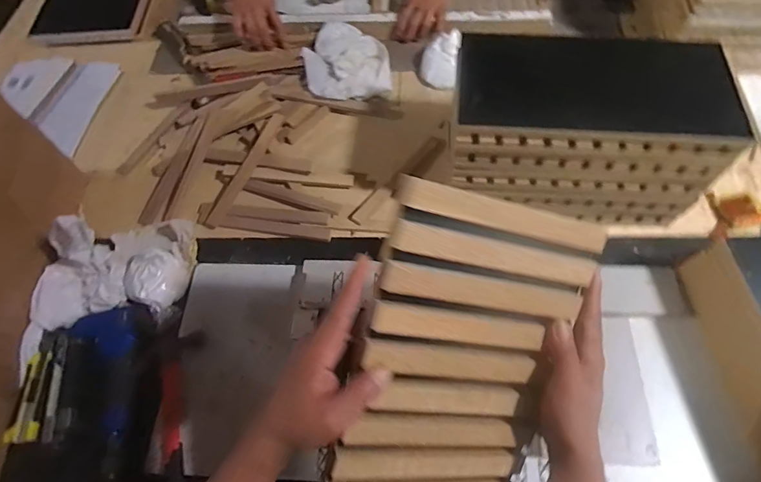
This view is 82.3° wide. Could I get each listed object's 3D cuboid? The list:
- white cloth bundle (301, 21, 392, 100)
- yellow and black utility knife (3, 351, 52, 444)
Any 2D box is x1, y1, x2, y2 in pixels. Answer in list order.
[{"bbox_3d":[-0.069,-0.367,0.873,0.170,0.059,0.198,-14,64,-4],"label":"white cloth bundle"},{"bbox_3d":[-0.484,0.217,0.608,0.032,0.015,0.117,-2,63,2],"label":"yellow and black utility knife"}]

